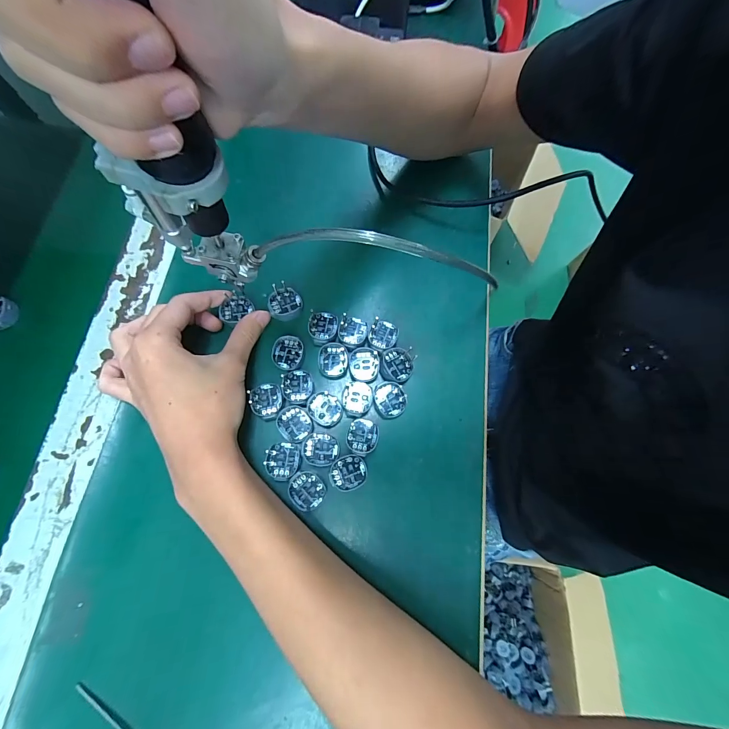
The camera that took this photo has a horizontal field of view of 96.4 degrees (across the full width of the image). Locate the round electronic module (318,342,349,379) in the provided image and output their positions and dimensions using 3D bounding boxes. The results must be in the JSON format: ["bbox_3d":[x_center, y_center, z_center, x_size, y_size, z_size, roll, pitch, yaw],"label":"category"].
[{"bbox_3d":[-0.026,-0.003,0.272,0.024,0.005,0.029,-1,74,-2],"label":"round electronic module"}]

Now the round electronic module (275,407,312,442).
[{"bbox_3d":[-0.055,0.046,0.253,0.028,0.004,0.024,42,76,10],"label":"round electronic module"}]

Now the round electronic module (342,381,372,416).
[{"bbox_3d":[-0.006,0.027,0.262,0.023,0.005,0.028,9,73,0],"label":"round electronic module"}]

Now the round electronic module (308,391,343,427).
[{"bbox_3d":[-0.031,0.035,0.259,0.027,0.004,0.026,1,74,-2],"label":"round electronic module"}]

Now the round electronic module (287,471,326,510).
[{"bbox_3d":[-0.042,0.093,0.239,0.027,0.004,0.026,1,74,-2],"label":"round electronic module"}]

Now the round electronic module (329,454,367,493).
[{"bbox_3d":[-0.012,0.081,0.245,0.028,0.004,0.024,-14,75,-6],"label":"round electronic module"}]

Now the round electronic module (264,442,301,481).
[{"bbox_3d":[-0.062,0.072,0.245,0.026,0.004,0.026,1,74,-2],"label":"round electronic module"}]

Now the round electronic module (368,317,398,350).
[{"bbox_3d":[0.016,-0.025,0.279,0.024,0.008,0.027,18,74,3],"label":"round electronic module"}]

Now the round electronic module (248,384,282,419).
[{"bbox_3d":[-0.079,0.028,0.258,0.025,0.004,0.027,1,74,-2],"label":"round electronic module"}]

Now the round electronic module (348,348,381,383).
[{"bbox_3d":[0.000,0.000,0.270,0.024,0.007,0.028,-1,74,-2],"label":"round electronic module"}]

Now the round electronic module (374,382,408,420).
[{"bbox_3d":[0.021,0.029,0.262,0.026,0.005,0.028,13,73,2],"label":"round electronic module"}]

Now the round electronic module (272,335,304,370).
[{"bbox_3d":[-0.064,-0.010,0.271,0.025,0.004,0.029,-1,74,-2],"label":"round electronic module"}]

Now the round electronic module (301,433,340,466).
[{"bbox_3d":[-0.034,0.065,0.249,0.028,0.004,0.024,-1,74,-2],"label":"round electronic module"}]

